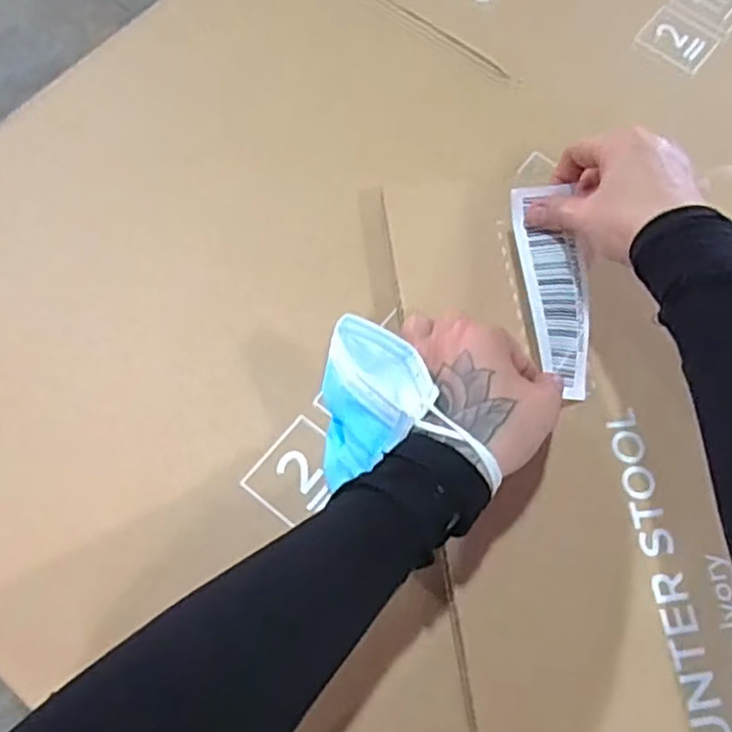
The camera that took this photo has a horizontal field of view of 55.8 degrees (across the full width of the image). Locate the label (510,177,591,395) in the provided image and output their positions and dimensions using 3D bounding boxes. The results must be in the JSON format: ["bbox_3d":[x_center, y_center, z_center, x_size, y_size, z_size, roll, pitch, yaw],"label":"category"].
[{"bbox_3d":[0.128,-0.052,0.461,0.046,0.023,0.143,-8,78,-5],"label":"label"}]

